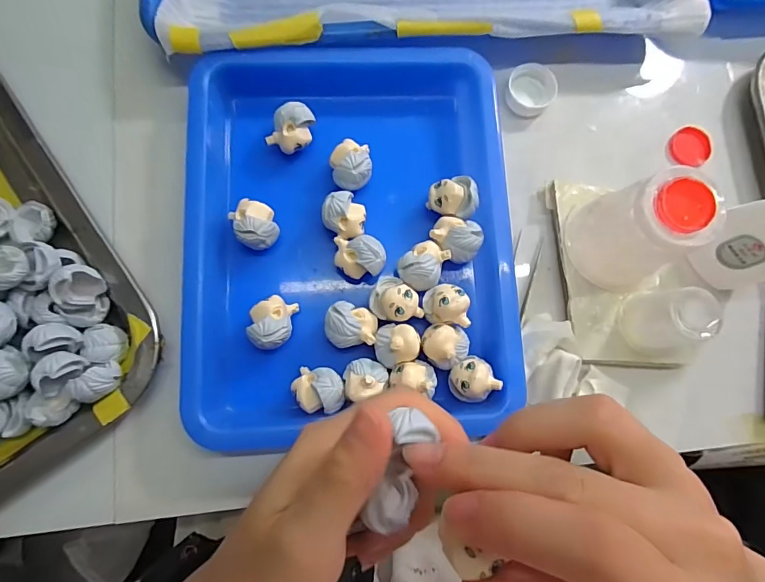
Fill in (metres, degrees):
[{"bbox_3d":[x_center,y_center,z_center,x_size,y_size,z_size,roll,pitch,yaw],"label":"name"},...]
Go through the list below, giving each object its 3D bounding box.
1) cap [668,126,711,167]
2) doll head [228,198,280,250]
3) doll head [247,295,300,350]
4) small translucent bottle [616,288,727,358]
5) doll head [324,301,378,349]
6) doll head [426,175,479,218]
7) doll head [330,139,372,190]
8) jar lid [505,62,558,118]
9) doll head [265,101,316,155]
[{"bbox_3d":[0.199,-0.092,0.282,0.026,0.005,0.027,0,80,-3],"label":"cap"},{"bbox_3d":[-0.070,-0.037,0.245,0.022,0.024,0.028,-19,82,-6],"label":"doll head"},{"bbox_3d":[-0.059,0.017,0.236,0.022,0.022,0.028,9,80,-1],"label":"doll head"},{"bbox_3d":[0.156,0.017,0.237,0.036,0.038,0.034,-3,81,-3],"label":"small translucent bottle"},{"bbox_3d":[-0.017,0.019,0.238,0.028,0.020,0.023,12,80,-1],"label":"doll head"},{"bbox_3d":[0.040,-0.053,0.255,0.028,0.024,0.022,4,80,-2],"label":"doll head"},{"bbox_3d":[-0.018,-0.072,0.254,0.023,0.024,0.028,2,80,-2],"label":"doll head"},{"bbox_3d":[0.093,-0.127,0.278,0.029,0.011,0.031,0,80,-3],"label":"jar lid"},{"bbox_3d":[-0.051,-0.092,0.255,0.020,0.025,0.026,30,80,2],"label":"doll head"}]

